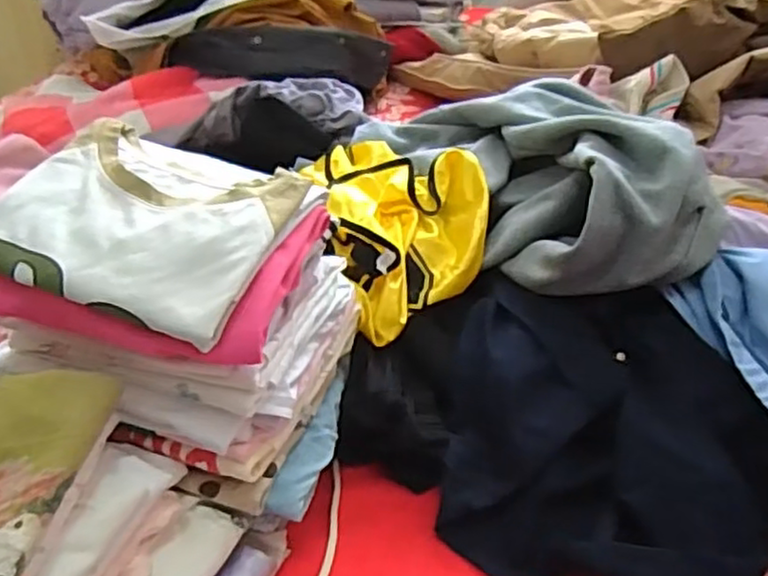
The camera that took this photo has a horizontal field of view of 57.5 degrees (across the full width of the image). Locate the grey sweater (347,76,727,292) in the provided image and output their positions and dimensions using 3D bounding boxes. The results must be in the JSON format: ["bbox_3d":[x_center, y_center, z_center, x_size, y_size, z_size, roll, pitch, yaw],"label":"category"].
[{"bbox_3d":[0.162,-0.153,0.824,0.253,0.145,0.445,-13,40,-16],"label":"grey sweater"}]

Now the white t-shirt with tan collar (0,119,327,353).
[{"bbox_3d":[-0.180,-0.056,0.538,0.213,0.049,0.184,12,40,15],"label":"white t-shirt with tan collar"}]

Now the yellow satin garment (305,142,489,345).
[{"bbox_3d":[0.021,-0.081,0.795,0.186,0.083,0.309,-5,39,-7],"label":"yellow satin garment"}]

